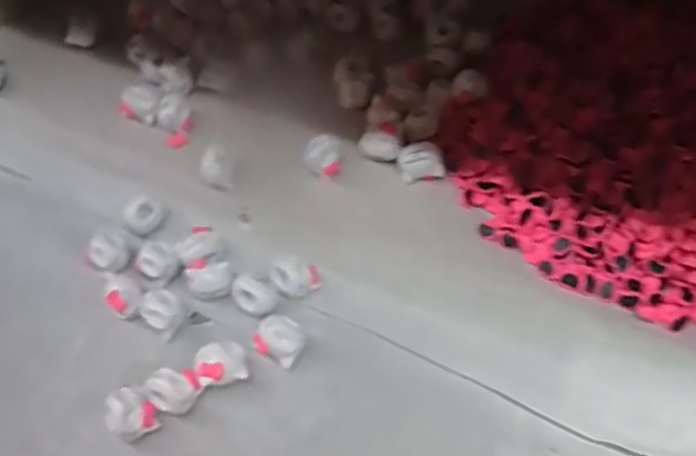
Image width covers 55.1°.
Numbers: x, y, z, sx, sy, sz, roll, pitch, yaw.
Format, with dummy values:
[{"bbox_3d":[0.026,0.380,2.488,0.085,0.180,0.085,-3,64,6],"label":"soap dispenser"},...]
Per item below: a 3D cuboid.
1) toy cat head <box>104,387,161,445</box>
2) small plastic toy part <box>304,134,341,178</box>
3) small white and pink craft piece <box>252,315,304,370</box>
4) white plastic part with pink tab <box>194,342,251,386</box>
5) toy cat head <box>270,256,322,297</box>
[{"bbox_3d":[-0.108,0.092,0.331,0.023,0.020,0.024,-31,58,-18],"label":"toy cat head"},{"bbox_3d":[-0.015,-0.043,0.407,0.020,0.018,0.023,-3,53,1],"label":"small plastic toy part"},{"bbox_3d":[-0.036,0.060,0.353,0.023,0.016,0.021,29,60,22],"label":"small white and pink craft piece"},{"bbox_3d":[-0.065,0.071,0.344,0.023,0.020,0.018,-15,54,-8],"label":"white plastic part with pink tab"},{"bbox_3d":[-0.029,0.026,0.374,0.026,0.012,0.022,-19,55,-11],"label":"toy cat head"}]

